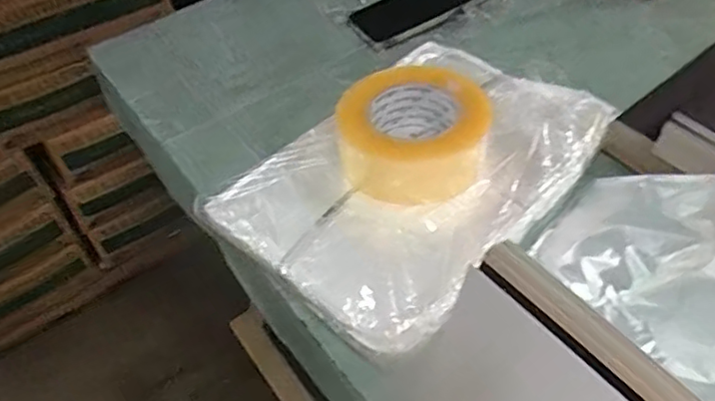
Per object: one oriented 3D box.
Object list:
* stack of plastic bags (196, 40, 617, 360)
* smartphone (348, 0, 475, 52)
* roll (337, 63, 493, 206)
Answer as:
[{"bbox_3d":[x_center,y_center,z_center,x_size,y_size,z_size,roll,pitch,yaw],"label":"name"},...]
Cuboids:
[{"bbox_3d":[0.050,-0.032,0.543,0.229,0.031,0.313,33,60,29],"label":"stack of plastic bags"},{"bbox_3d":[0.073,-0.239,0.743,0.158,0.010,0.080,-32,57,-9],"label":"smartphone"},{"bbox_3d":[0.048,-0.060,0.534,0.121,0.055,0.112,-3,49,3],"label":"roll"}]

